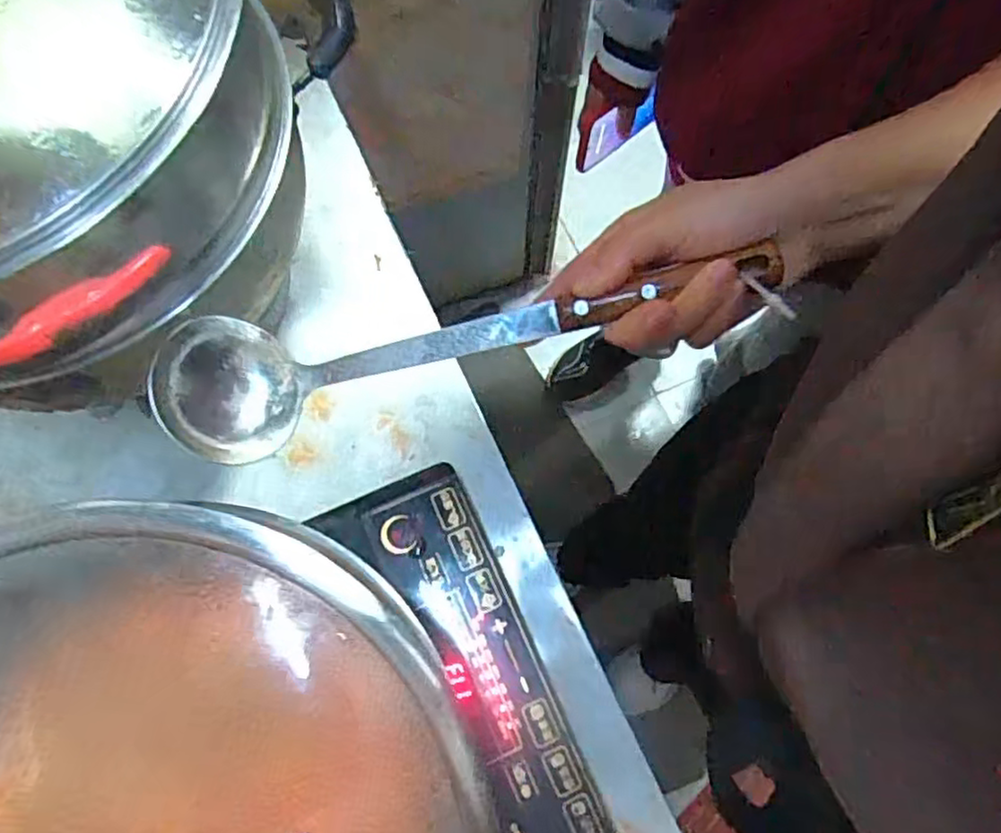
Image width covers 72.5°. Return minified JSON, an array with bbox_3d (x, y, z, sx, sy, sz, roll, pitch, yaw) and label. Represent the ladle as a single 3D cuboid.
[{"bbox_3d":[-0.020,-0.029,0.318,0.275,0.038,0.066,-8,74,5],"label":"ladle"}]

